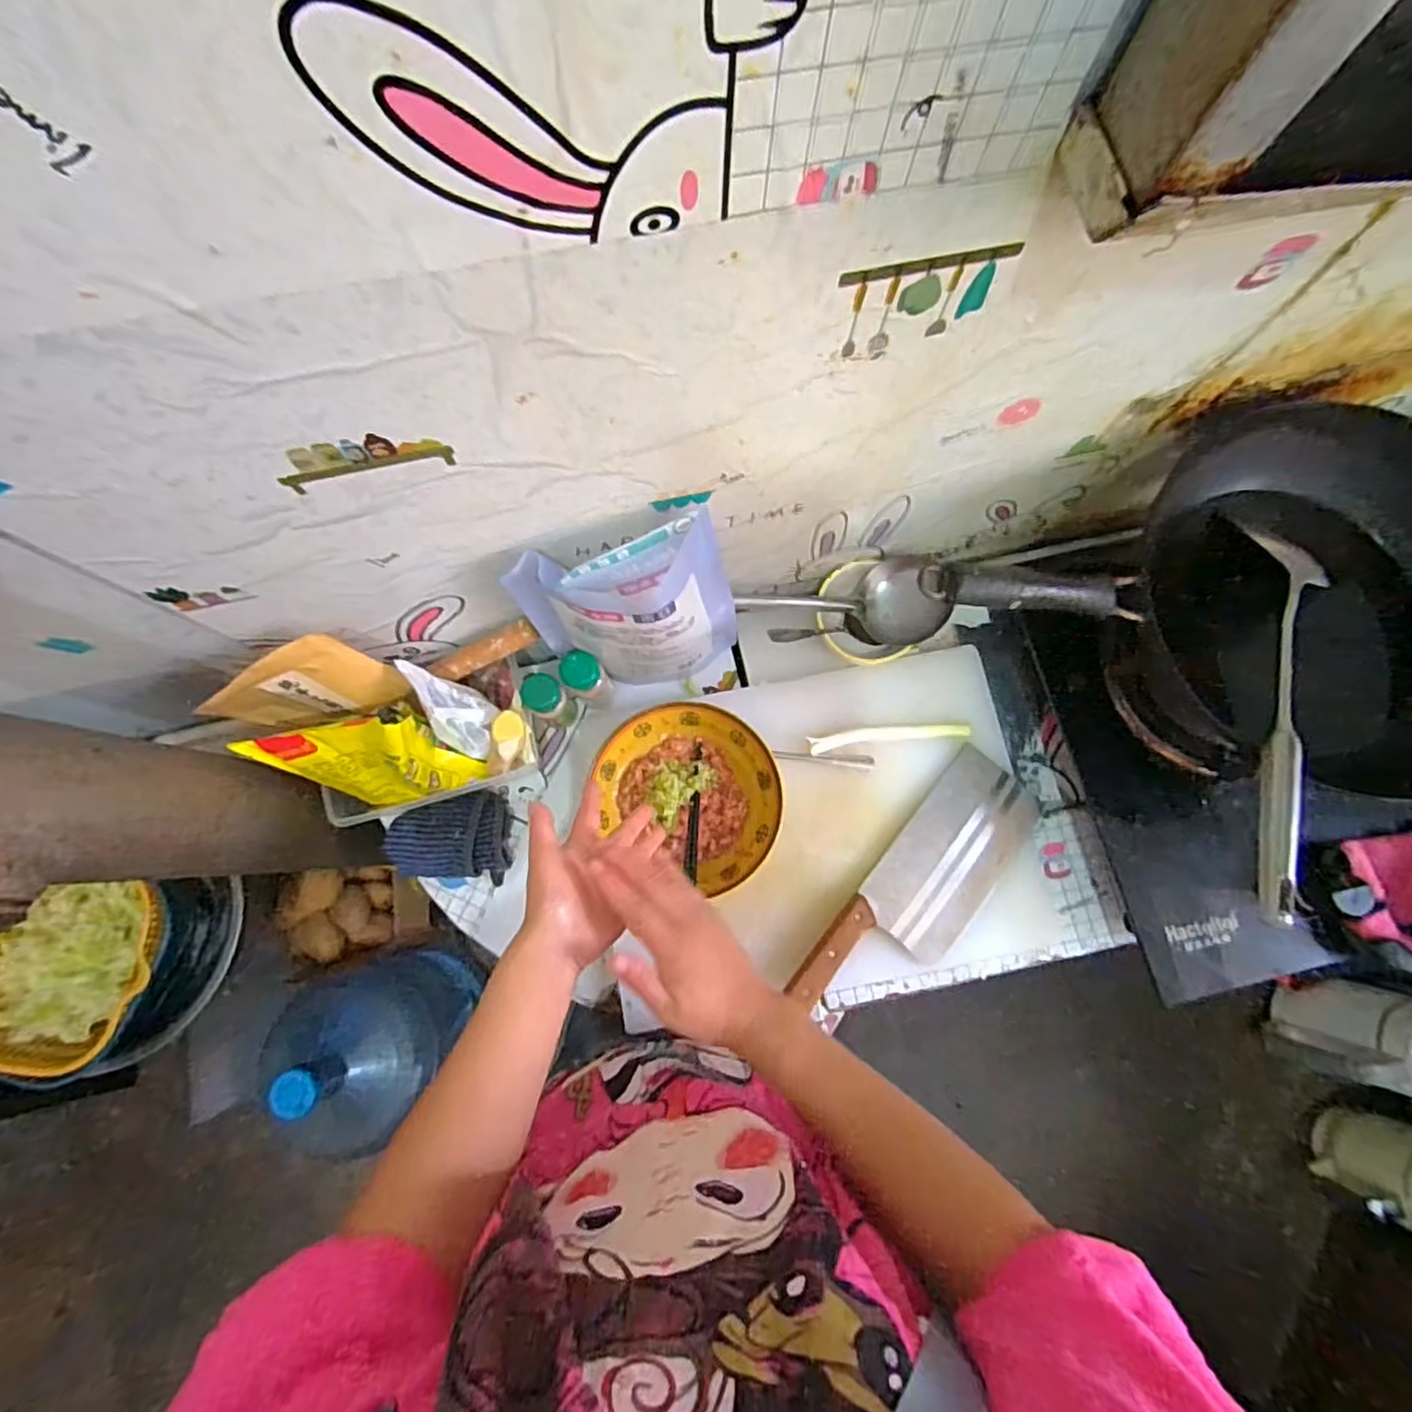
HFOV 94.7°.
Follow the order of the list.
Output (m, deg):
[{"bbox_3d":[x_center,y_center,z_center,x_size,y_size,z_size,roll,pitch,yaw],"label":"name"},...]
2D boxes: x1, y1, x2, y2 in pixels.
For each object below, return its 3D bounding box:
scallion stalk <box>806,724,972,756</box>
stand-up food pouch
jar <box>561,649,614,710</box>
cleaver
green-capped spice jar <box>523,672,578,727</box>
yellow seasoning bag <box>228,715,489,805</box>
[{"bbox_3d":[0.192,0.031,0.681,0.166,0.007,0.020,-7,78,-2],"label":"scallion stalk"},{"bbox_3d":[-0.059,-0.078,0.591,0.180,0.255,0.066,-18,78,-5],"label":"stand-up food pouch"},{"bbox_3d":[-0.123,-0.024,0.680,0.039,0.115,0.042,0,78,-1],"label":"jar"},{"bbox_3d":[0.220,0.187,0.650,0.107,0.027,0.308,39,80,7],"label":"cleaver"},{"bbox_3d":[-0.157,-0.003,0.664,0.037,0.093,0.037,0,78,-1],"label":"green-capped spice jar"},{"bbox_3d":[-0.304,0.053,0.591,0.141,0.162,0.044,-19,58,10],"label":"yellow seasoning bag"}]

